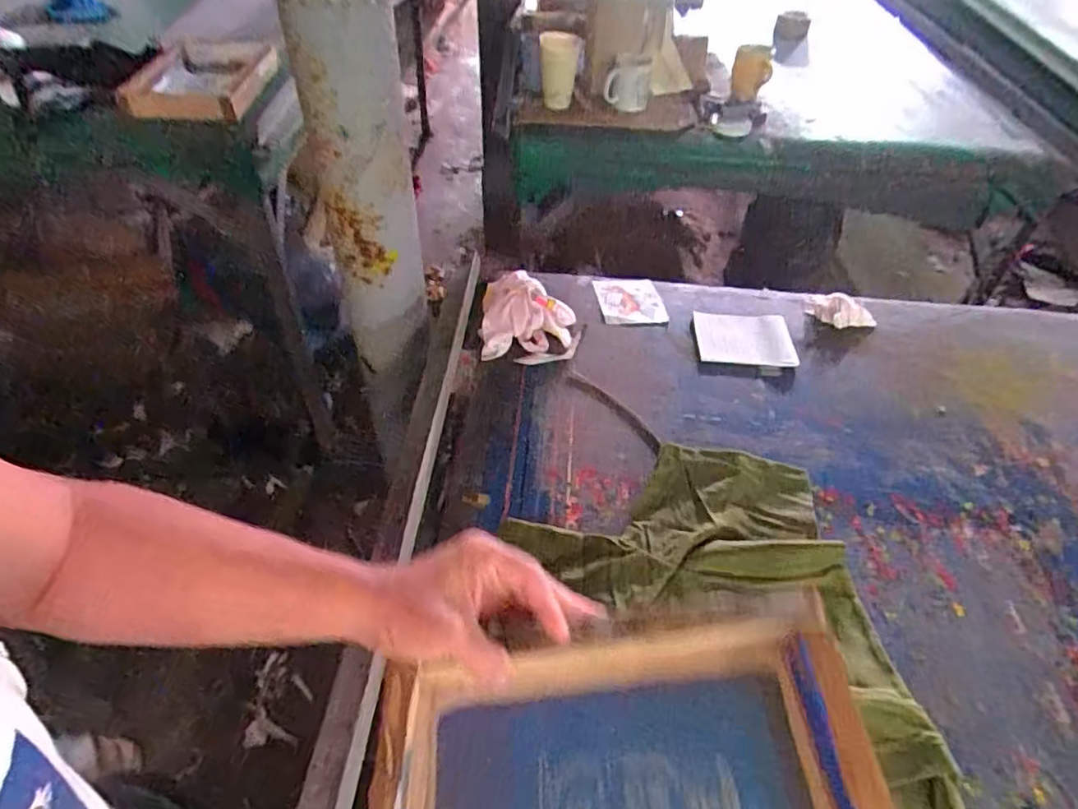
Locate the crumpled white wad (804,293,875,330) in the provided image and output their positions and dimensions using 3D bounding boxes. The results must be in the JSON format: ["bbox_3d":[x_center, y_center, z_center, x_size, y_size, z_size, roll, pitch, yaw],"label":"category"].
[{"bbox_3d":[0.428,-0.136,0.902,0.092,0.022,0.066,12,46,10],"label":"crumpled white wad"}]

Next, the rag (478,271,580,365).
[{"bbox_3d":[-0.013,-0.115,0.829,0.129,0.063,0.117,1,45,-1],"label":"rag"}]

